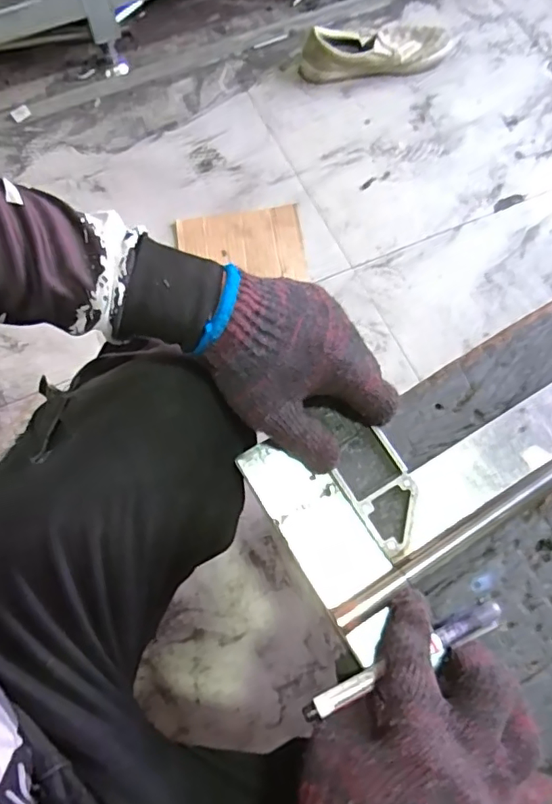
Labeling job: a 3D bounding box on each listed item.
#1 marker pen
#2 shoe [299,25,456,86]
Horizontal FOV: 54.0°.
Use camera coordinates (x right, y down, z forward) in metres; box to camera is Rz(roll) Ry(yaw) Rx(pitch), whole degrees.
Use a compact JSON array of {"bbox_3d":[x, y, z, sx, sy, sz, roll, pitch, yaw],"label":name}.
[{"bbox_3d":[0.079,0.158,0.330,0.135,0.009,0.015,-22,71,-10],"label":"marker pen"},{"bbox_3d":[0.194,-0.681,1.030,0.298,0.083,0.107,-14,71,-4],"label":"shoe"}]

